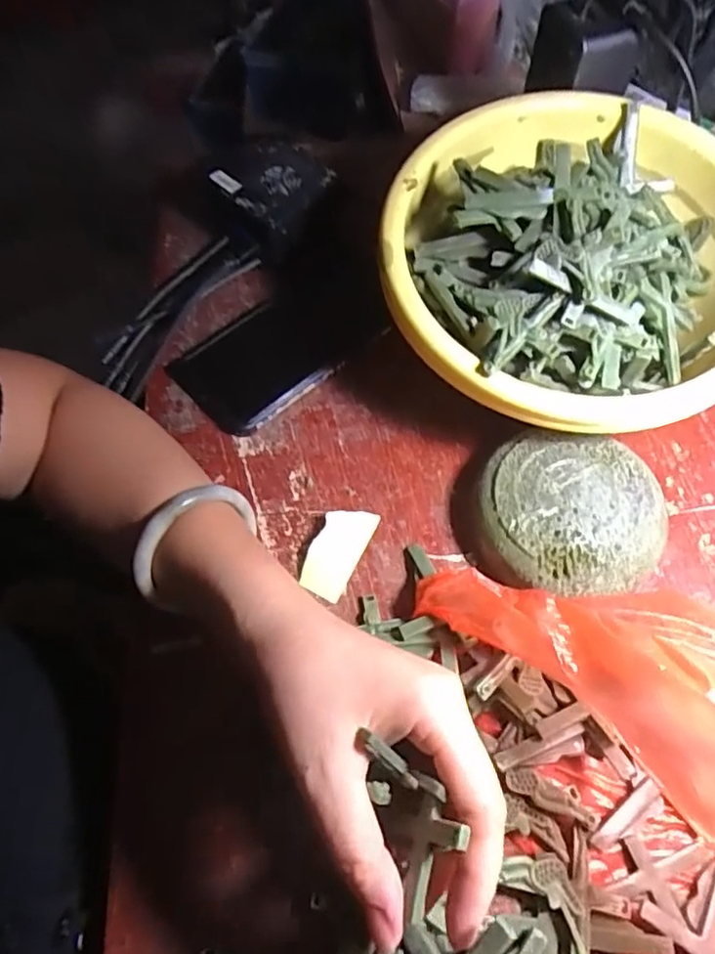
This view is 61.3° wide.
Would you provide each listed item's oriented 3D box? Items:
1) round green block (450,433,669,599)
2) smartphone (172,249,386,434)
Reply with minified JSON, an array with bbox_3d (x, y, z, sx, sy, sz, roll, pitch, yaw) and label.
[{"bbox_3d":[0.115,0.022,0.347,0.110,0.037,0.098,6,62,6],"label":"round green block"},{"bbox_3d":[-0.051,-0.093,0.425,0.144,0.016,0.082,-39,67,-17],"label":"smartphone"}]

